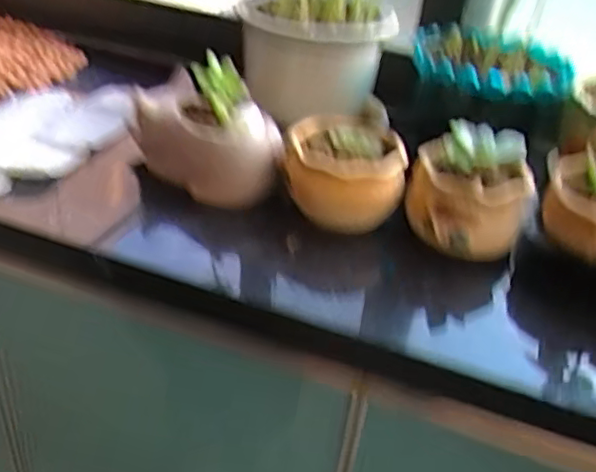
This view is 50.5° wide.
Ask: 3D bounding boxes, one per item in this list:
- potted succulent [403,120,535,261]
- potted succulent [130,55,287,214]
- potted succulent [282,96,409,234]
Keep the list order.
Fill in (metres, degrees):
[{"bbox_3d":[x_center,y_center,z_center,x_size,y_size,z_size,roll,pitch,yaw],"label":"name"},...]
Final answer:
[{"bbox_3d":[0.140,-0.036,0.520,0.095,0.087,0.082,9,33,6],"label":"potted succulent"},{"bbox_3d":[-0.082,-0.099,0.561,0.120,0.107,0.110,-5,34,-15],"label":"potted succulent"},{"bbox_3d":[0.043,-0.062,0.554,0.101,0.075,0.122,9,33,6],"label":"potted succulent"}]

